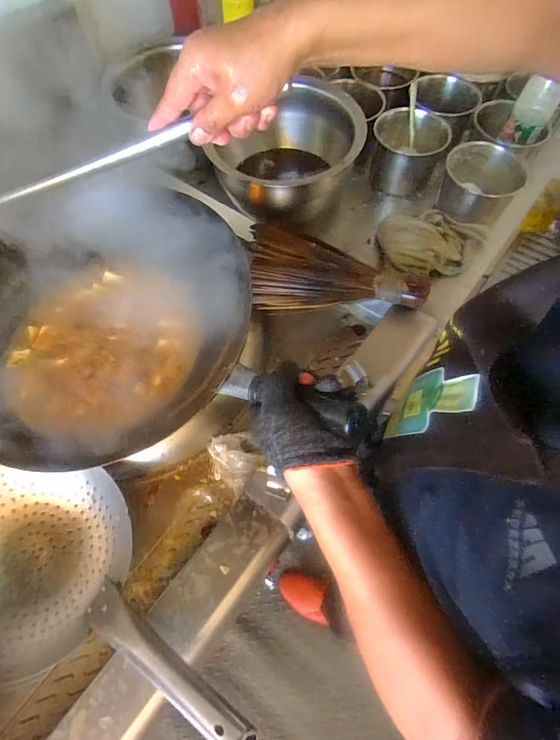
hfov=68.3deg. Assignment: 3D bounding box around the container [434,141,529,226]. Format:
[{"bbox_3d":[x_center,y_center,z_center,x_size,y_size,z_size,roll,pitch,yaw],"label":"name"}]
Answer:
[{"bbox_3d":[0.361,-0.334,0.744,0.128,0.079,0.141,17,64,9],"label":"container"}]

